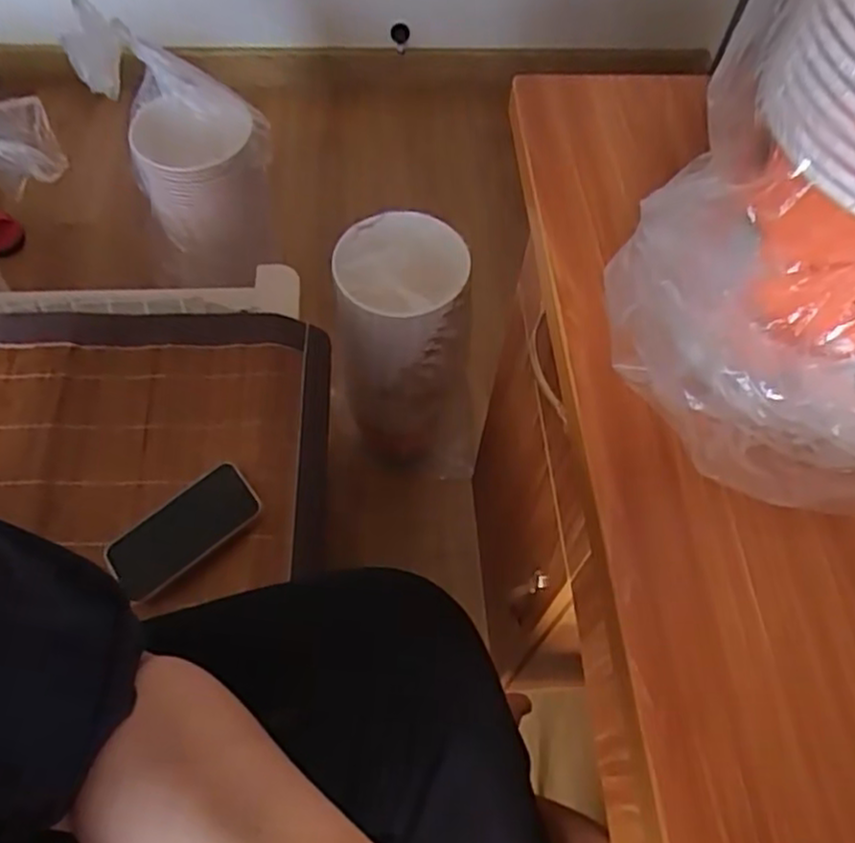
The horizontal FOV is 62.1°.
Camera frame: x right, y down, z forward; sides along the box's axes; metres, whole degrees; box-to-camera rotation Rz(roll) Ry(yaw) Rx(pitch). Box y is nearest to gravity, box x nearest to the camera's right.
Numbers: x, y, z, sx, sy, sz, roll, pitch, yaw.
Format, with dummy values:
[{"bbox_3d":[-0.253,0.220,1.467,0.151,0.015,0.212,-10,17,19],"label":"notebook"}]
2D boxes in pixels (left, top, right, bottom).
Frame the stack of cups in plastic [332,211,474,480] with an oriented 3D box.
[{"bbox_3d":[-0.028,-0.070,1.023,0.189,0.439,0.178,-7,60,-7],"label":"stack of cups in plastic"}]

